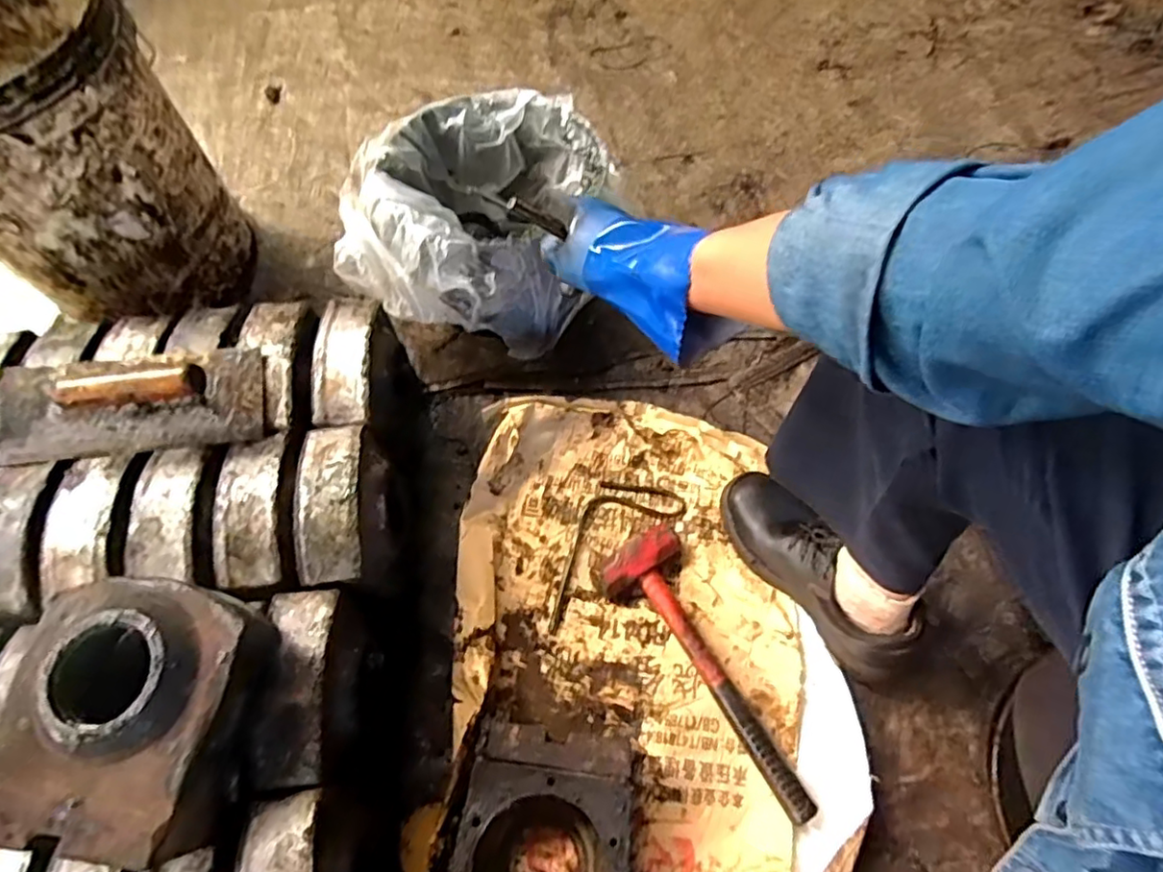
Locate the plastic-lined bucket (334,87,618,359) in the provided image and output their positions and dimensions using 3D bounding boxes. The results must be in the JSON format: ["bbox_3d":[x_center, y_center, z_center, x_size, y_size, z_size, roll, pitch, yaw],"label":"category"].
[{"bbox_3d":[-0.121,-0.295,0.865,0.326,0.215,0.352,0,64,0],"label":"plastic-lined bucket"}]

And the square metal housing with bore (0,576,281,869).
[{"bbox_3d":[-0.360,0.216,0.484,0.172,0.079,0.192,10,65,3],"label":"square metal housing with bore"}]

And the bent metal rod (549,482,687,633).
[{"bbox_3d":[0.022,0.129,0.768,0.232,0.005,0.094,-39,75,-17],"label":"bent metal rod"}]

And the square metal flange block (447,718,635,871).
[{"bbox_3d":[-0.039,0.398,0.603,0.172,0.101,0.190,7,67,3],"label":"square metal flange block"}]

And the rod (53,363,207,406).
[{"bbox_3d":[-0.433,-0.046,0.584,0.128,0.032,0.037,-6,65,-3],"label":"rod"}]

